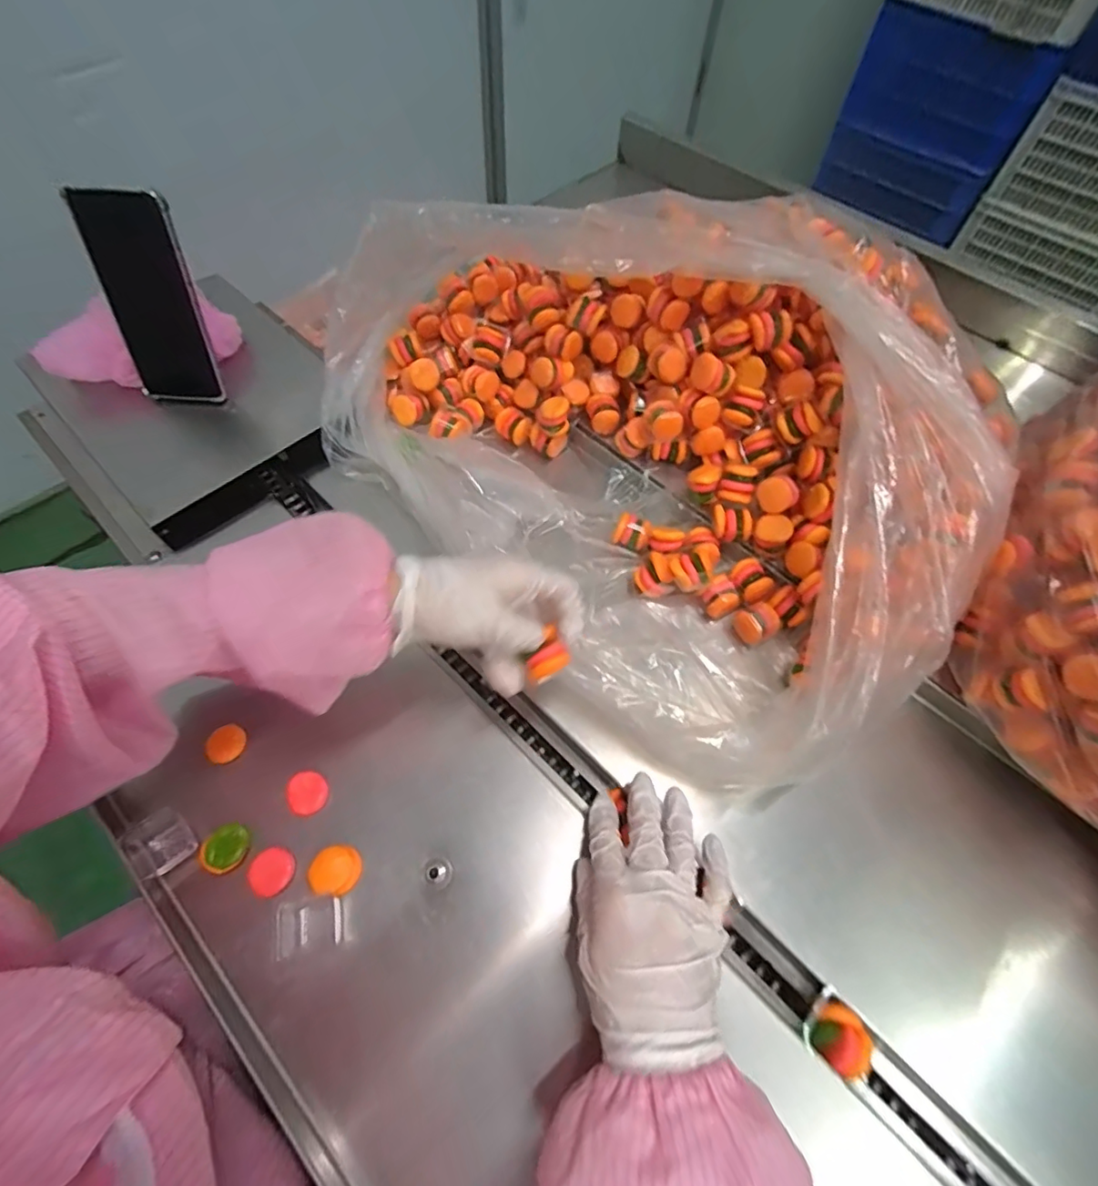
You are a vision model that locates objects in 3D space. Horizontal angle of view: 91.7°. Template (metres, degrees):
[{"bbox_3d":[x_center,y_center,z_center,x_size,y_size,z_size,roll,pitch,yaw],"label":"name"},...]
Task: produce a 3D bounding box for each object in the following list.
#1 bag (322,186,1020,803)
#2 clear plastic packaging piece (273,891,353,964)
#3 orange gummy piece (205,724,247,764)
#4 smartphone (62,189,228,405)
[{"bbox_3d":[0.084,-0.141,0.450,0.399,0.200,0.541,-31,67,-18],"label":"bag"},{"bbox_3d":[-0.151,0.213,0.345,0.040,0.022,0.029,-11,62,-9],"label":"clear plastic packaging piece"},{"bbox_3d":[-0.240,0.114,0.400,0.020,0.021,0.028,18,61,7],"label":"orange gummy piece"},{"bbox_3d":[-0.357,-0.257,0.479,0.086,0.168,0.010,7,43,-2],"label":"smartphone"}]

